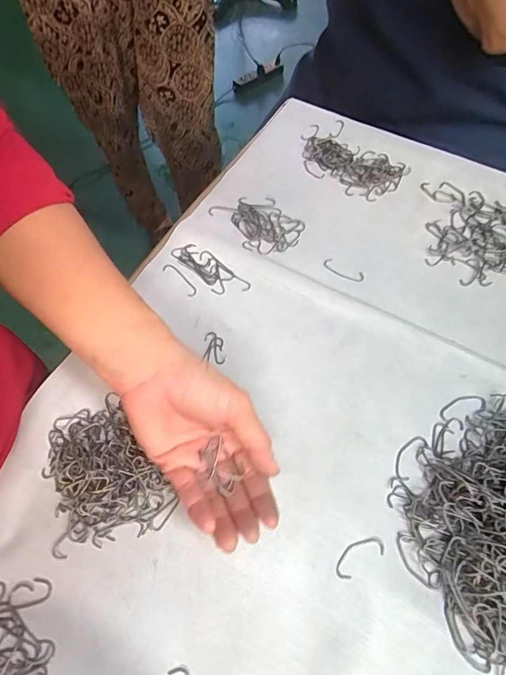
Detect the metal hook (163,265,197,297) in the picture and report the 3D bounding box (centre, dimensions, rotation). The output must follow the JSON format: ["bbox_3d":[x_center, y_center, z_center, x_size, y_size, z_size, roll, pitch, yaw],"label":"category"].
[{"bbox_3d":[-0.069,-0.055,0.407,0.011,0.005,0.043,-40,69,-21],"label":"metal hook"}]

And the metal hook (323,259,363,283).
[{"bbox_3d":[0.089,-0.065,0.418,0.042,0.004,0.015,26,63,13],"label":"metal hook"}]

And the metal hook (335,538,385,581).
[{"bbox_3d":[0.073,0.150,0.295,0.039,0.004,0.016,-27,65,-16],"label":"metal hook"}]

